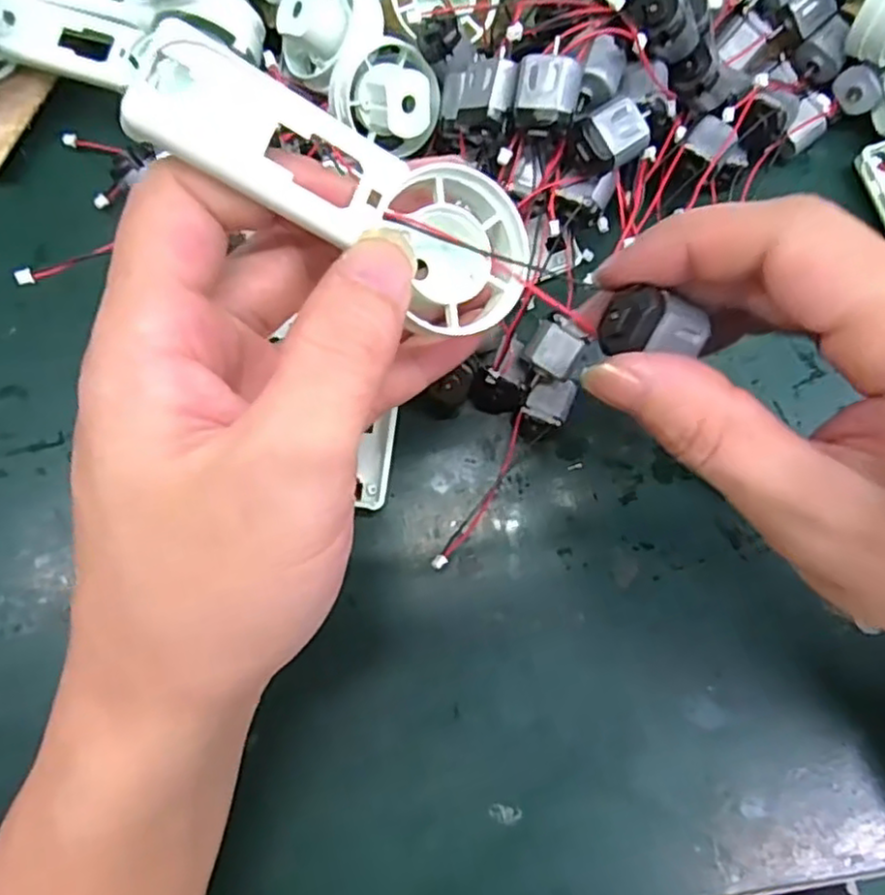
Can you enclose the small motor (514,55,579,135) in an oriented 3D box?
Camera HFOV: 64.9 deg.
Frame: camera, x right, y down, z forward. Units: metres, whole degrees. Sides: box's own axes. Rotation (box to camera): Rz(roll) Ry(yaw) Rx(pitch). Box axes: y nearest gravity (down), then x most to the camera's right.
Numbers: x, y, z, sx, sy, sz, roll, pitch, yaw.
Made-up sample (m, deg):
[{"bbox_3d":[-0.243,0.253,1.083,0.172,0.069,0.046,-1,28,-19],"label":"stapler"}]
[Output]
[{"bbox_3d":[0.034,-0.113,0.221,0.020,0.009,0.021,11,109,9],"label":"small motor"}]

